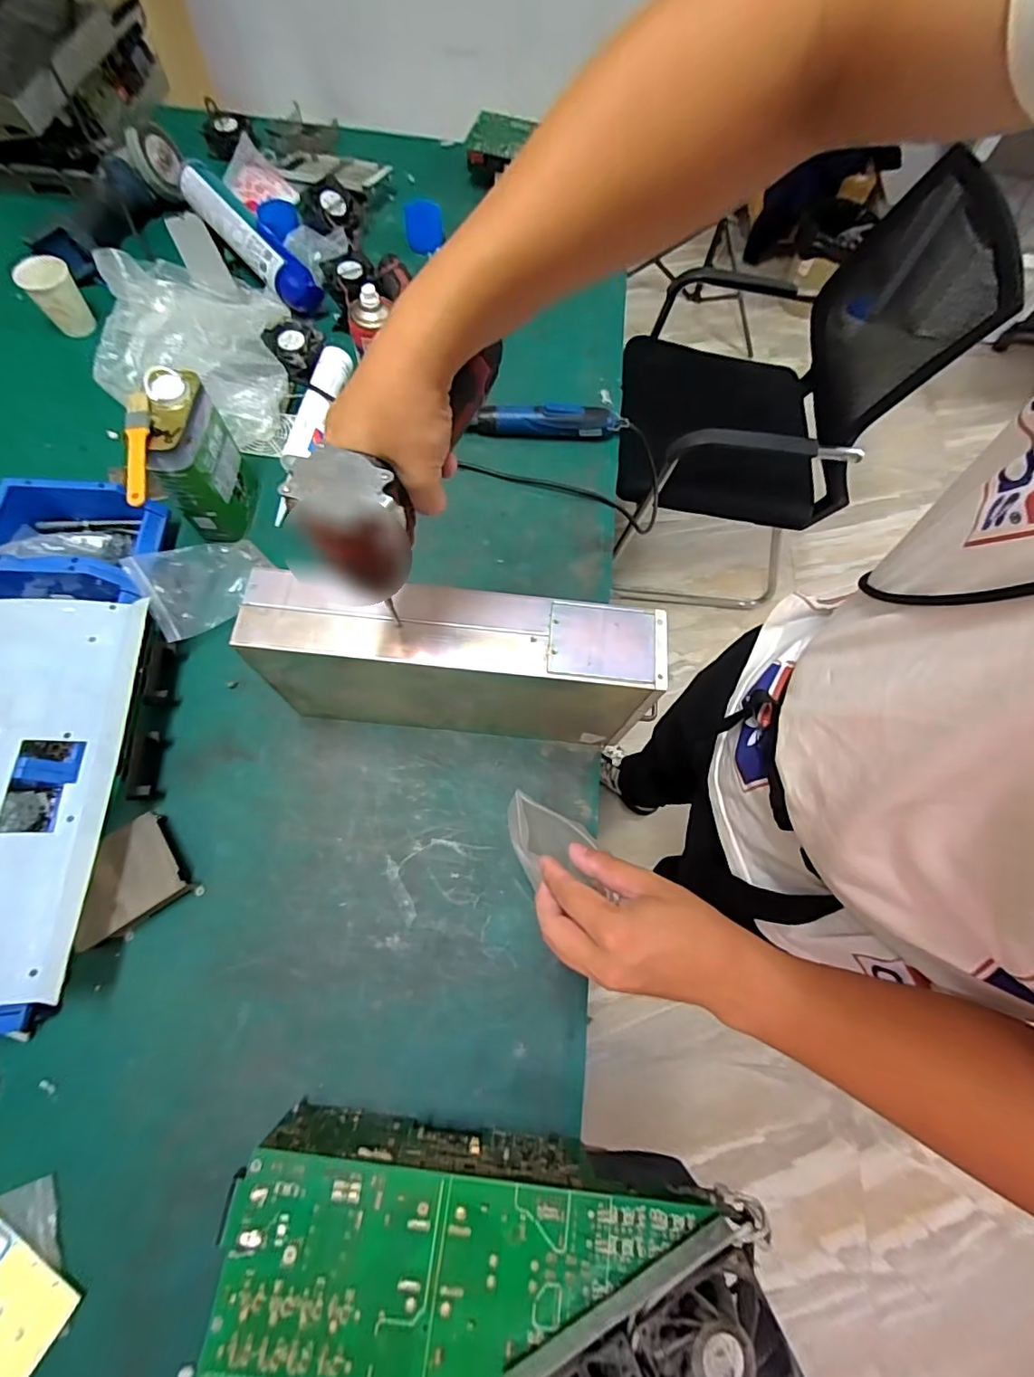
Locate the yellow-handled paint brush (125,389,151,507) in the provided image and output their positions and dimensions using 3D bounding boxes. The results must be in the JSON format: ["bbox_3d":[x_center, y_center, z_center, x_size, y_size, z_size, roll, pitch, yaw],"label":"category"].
[{"bbox_3d":[-0.410,-0.260,0.581,0.021,0.016,0.140,-9,70,-6],"label":"yellow-handled paint brush"}]

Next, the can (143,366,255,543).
[{"bbox_3d":[-0.399,-0.287,0.680,0.060,0.178,0.114,-1,69,-3],"label":"can"}]

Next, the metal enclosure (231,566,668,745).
[{"bbox_3d":[-0.062,-0.023,0.593,0.391,0.204,0.088,6,69,-1],"label":"metal enclosure"}]

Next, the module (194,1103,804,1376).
[{"bbox_3d":[-0.024,0.504,0.426,0.405,0.148,0.206,8,69,0],"label":"module"}]

